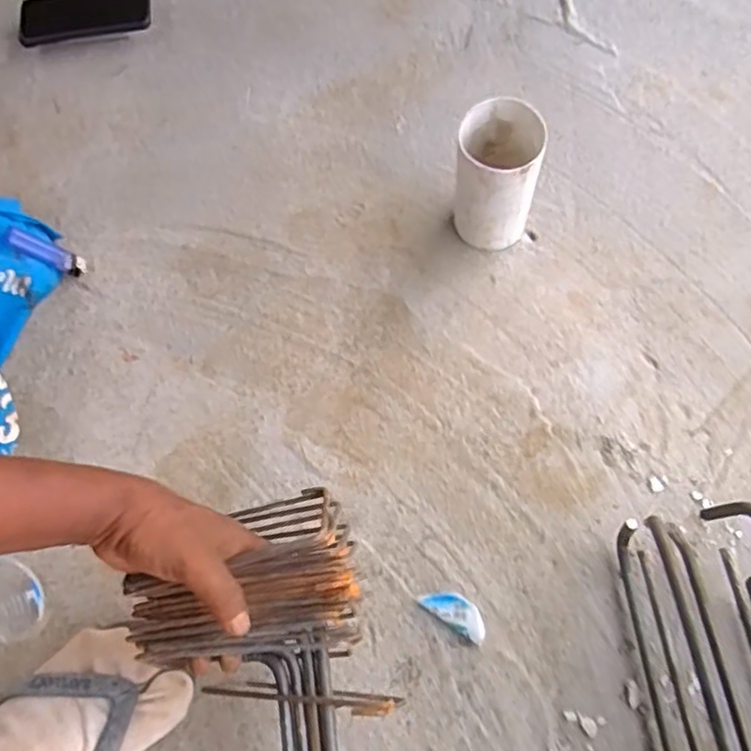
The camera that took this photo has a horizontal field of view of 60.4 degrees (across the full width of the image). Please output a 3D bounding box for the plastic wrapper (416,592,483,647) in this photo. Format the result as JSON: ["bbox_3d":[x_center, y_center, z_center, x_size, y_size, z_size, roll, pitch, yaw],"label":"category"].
[{"bbox_3d":[0.069,0.206,0.564,0.061,0.014,0.026,31,73,14],"label":"plastic wrapper"}]

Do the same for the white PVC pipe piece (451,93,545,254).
[{"bbox_3d":[0.119,-0.191,0.641,0.073,0.147,0.088,7,69,5],"label":"white PVC pipe piece"}]

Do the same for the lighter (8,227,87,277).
[{"bbox_3d":[-0.348,-0.130,0.686,0.012,0.079,0.027,-13,59,47],"label":"lighter"}]

